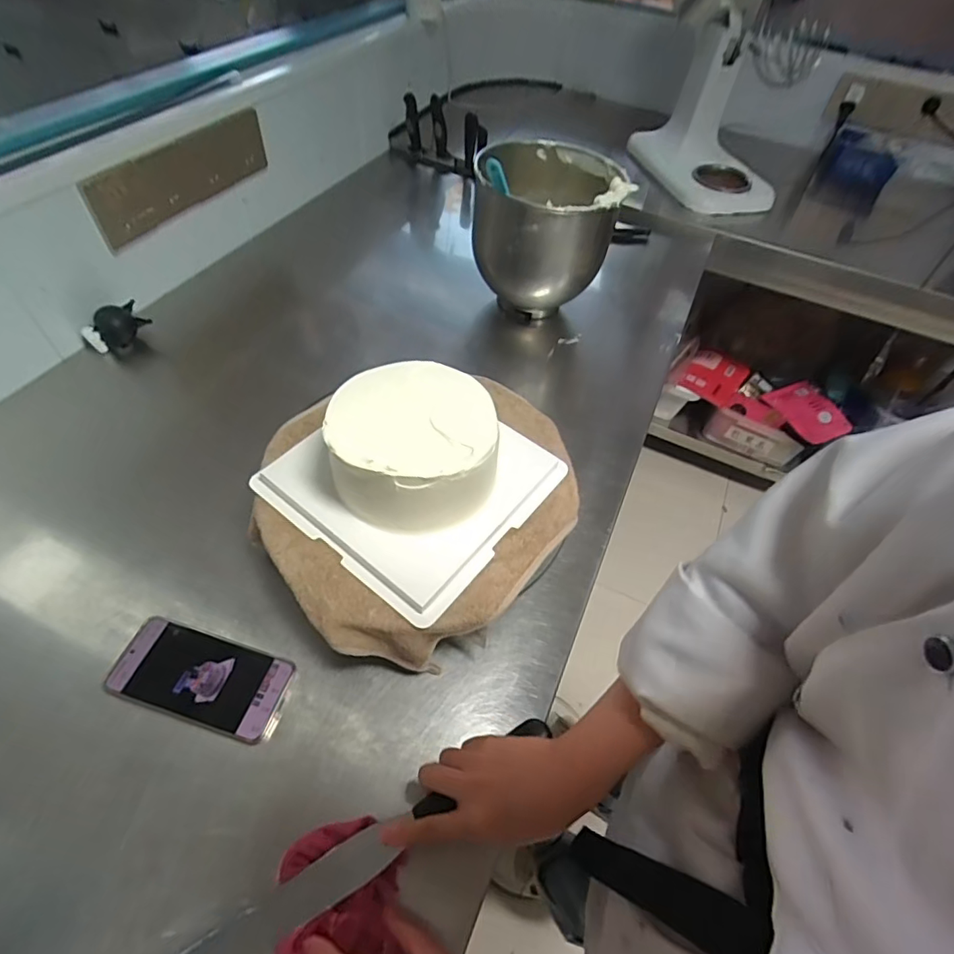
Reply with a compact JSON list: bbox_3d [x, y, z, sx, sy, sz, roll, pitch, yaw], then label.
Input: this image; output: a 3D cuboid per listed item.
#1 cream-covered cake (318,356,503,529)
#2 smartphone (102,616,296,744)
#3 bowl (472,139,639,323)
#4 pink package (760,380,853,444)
[{"bbox_3d":[-0.056,-0.034,0.473,0.142,0.080,0.141,2,53,-4],"label":"cream-covered cake"},{"bbox_3d":[-0.260,0.187,0.484,0.155,0.015,0.075,15,53,6],"label":"smartphone"},{"bbox_3d":[0.098,-0.366,0.823,0.211,0.241,0.220,2,52,-4],"label":"bowl"},{"bbox_3d":[0.935,-0.185,1.437,0.144,0.029,0.203,-28,64,-1],"label":"pink package"}]

